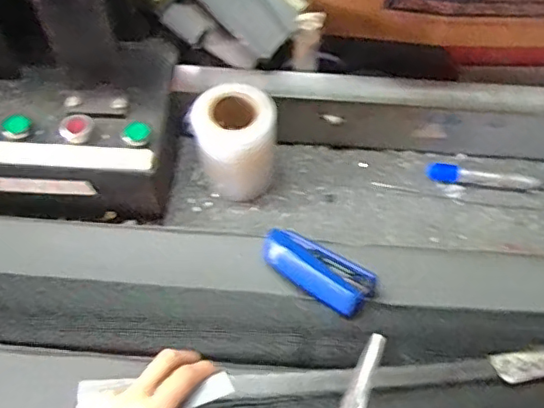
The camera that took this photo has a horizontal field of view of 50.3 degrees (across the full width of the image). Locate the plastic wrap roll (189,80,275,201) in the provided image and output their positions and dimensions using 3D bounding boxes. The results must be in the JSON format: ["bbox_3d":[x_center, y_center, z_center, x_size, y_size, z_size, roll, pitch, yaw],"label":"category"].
[{"bbox_3d":[-0.039,-0.062,0.612,0.085,0.105,0.073,0,56,0],"label":"plastic wrap roll"}]

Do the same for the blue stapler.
[{"bbox_3d":[0.043,0.058,0.541,0.107,0.023,0.052,33,62,19],"label":"blue stapler"}]

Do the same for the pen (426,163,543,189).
[{"bbox_3d":[0.235,-0.027,0.644,0.120,0.014,0.020,12,57,7],"label":"pen"}]

